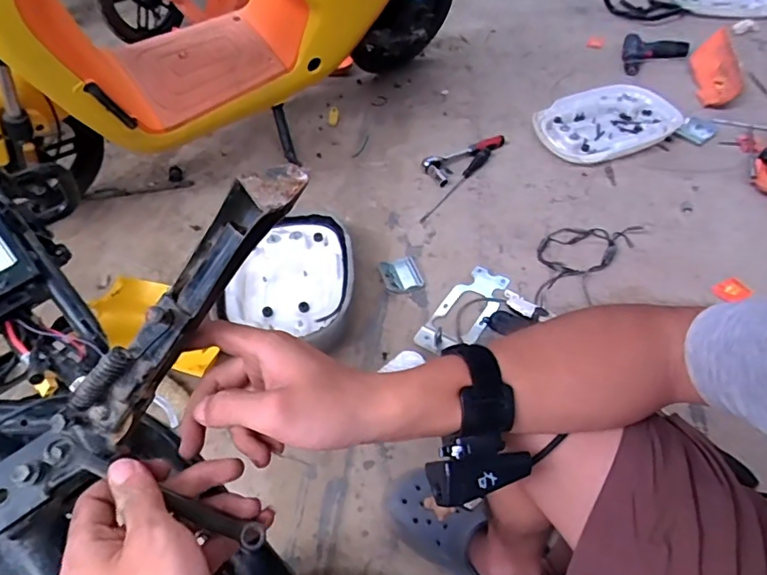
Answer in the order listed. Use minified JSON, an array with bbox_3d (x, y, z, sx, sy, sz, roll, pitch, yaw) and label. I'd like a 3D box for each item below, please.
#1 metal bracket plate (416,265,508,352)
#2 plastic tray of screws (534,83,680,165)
[{"bbox_3d":[0.166,0.038,1.034,0.107,0.043,0.268,24,54,22],"label":"metal bracket plate"},{"bbox_3d":[0.675,-0.497,1.533,0.447,0.040,0.291,-18,50,-13],"label":"plastic tray of screws"}]

